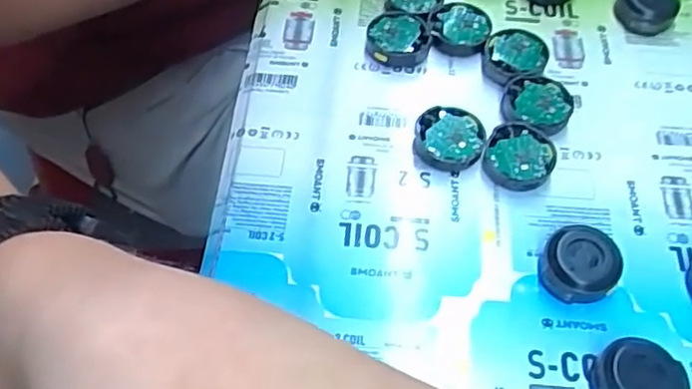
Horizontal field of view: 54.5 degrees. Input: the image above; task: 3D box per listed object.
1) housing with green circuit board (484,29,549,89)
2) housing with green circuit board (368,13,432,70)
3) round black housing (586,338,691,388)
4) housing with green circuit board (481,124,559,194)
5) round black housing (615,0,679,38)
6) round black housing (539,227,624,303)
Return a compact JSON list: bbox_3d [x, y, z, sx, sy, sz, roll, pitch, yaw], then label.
[{"bbox_3d":[0.081,-0.065,0.325,0.031,0.011,0.028,-18,58,-11],"label":"housing with green circuit board"},{"bbox_3d":[0.026,-0.076,0.332,0.028,0.011,0.028,-6,57,-4],"label":"housing with green circuit board"},{"bbox_3d":[0.104,0.066,0.238,0.029,0.016,0.029,0,57,0],"label":"round black housing"},{"bbox_3d":[0.076,-0.016,0.293,0.029,0.011,0.030,0,57,0],"label":"housing with green circuit board"},{"bbox_3d":[0.155,-0.097,0.345,0.029,0.012,0.032,27,61,17],"label":"round black housing"},{"bbox_3d":[0.092,0.028,0.264,0.028,0.015,0.028,0,57,0],"label":"round black housing"}]

